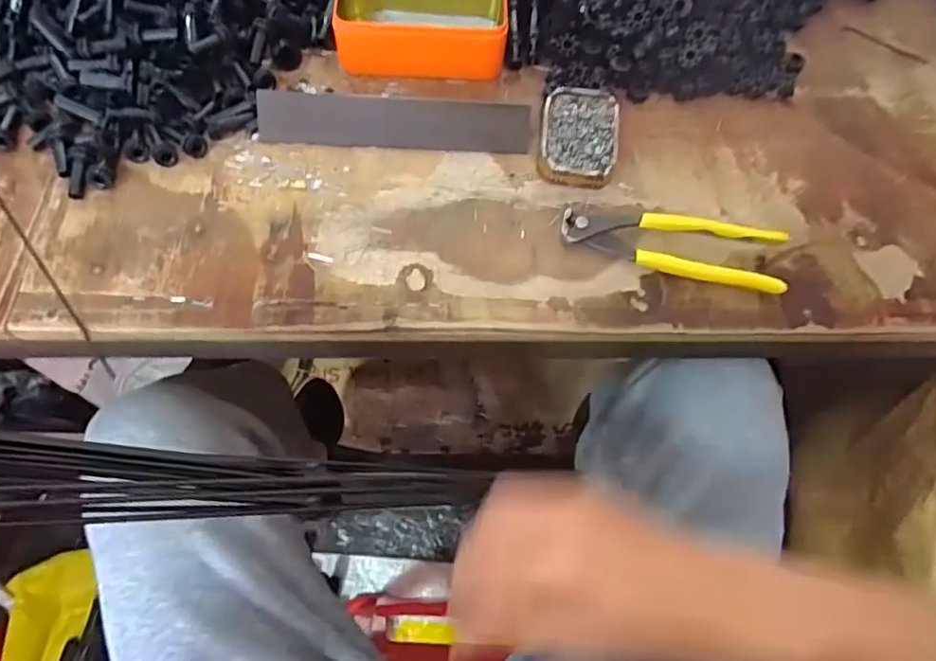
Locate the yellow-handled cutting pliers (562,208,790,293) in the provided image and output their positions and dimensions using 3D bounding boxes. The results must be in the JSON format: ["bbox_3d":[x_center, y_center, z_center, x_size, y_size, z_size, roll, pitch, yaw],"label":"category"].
[{"bbox_3d":[0.153,-0.066,0.438,0.163,0.013,0.046,12,79,7],"label":"yellow-handled cutting pliers"}]

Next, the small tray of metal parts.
[{"bbox_3d":[0.091,-0.157,0.476,0.061,0.027,0.090,7,65,0],"label":"small tray of metal parts"}]

